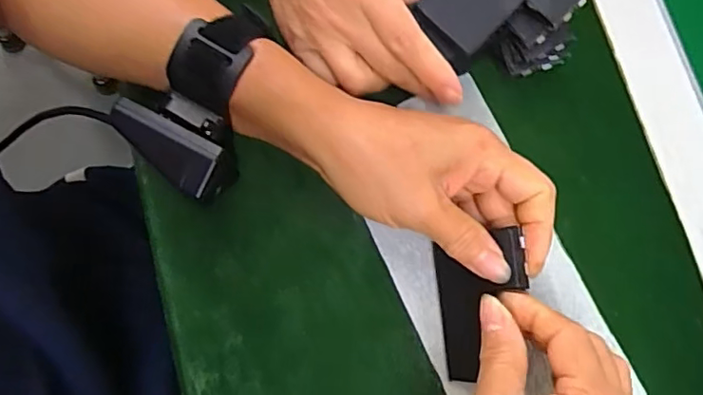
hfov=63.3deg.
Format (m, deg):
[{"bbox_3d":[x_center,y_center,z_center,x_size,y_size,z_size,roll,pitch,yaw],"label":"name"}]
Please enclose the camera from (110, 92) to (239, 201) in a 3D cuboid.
[{"bbox_3d":[-0.095,-0.028,0.301,0.072,0.020,0.031,33,79,6],"label":"camera"}]

